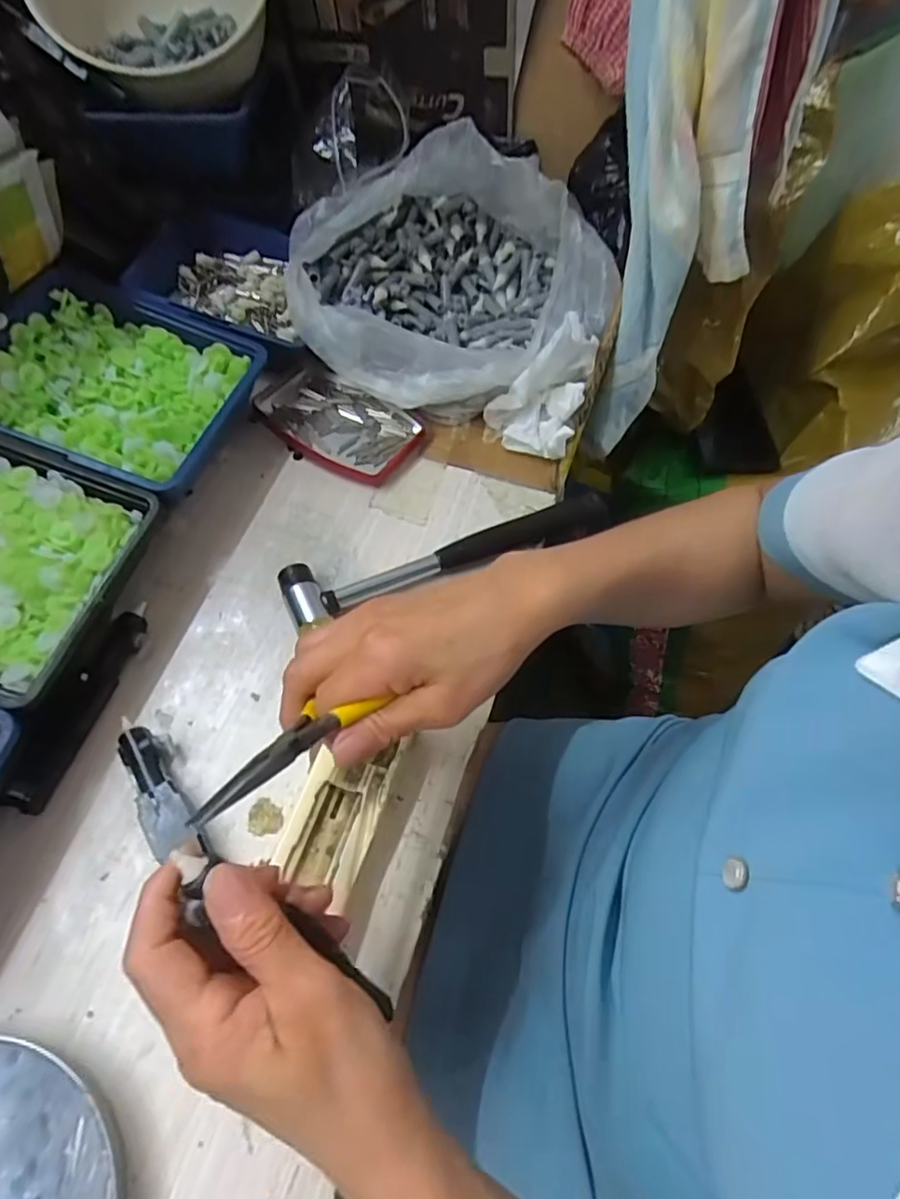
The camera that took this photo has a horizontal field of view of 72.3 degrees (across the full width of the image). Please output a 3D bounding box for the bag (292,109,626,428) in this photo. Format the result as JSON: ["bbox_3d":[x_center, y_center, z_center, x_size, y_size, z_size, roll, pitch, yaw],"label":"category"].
[{"bbox_3d":[0.000,-0.249,0.480,0.250,0.126,0.199,23,62,8],"label":"bag"}]

